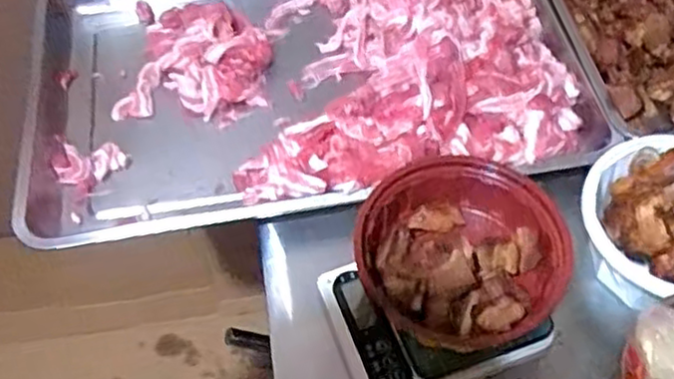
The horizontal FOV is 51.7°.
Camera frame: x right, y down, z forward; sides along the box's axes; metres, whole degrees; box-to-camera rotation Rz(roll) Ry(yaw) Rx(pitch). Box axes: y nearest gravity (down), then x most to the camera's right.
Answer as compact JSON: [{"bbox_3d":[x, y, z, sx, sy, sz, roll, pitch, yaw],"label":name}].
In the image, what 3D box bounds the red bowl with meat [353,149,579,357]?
[{"bbox_3d":[0.107,0.050,0.599,0.173,0.052,0.171,-2,54,2],"label":"red bowl with meat"}]

